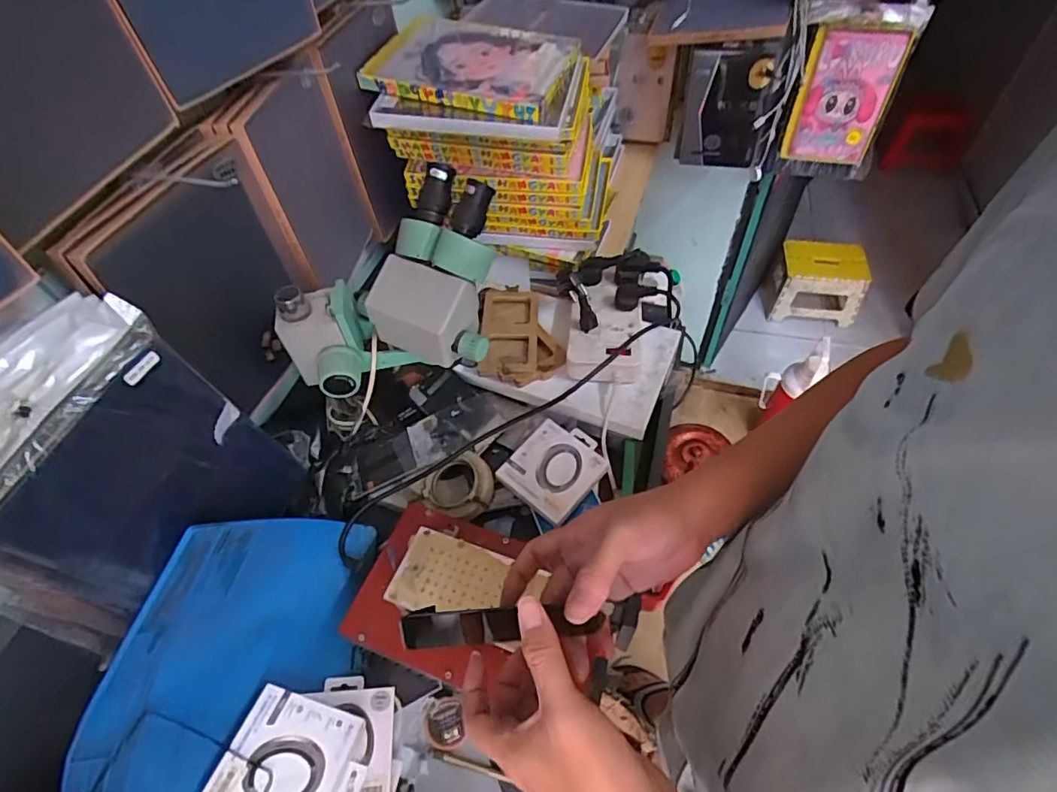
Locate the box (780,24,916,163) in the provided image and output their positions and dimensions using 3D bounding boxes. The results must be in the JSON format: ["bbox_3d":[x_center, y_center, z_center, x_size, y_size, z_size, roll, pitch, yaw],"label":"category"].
[{"bbox_3d":[0.579,-0.549,1.004,0.156,0.224,0.036,11,54,12],"label":"box"}]

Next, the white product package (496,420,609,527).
[{"bbox_3d":[0.035,0.087,0.696,0.106,0.016,0.123,36,63,27],"label":"white product package"}]

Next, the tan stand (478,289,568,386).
[{"bbox_3d":[-0.009,-0.090,0.792,0.119,0.034,0.163,-1,52,3],"label":"tan stand"}]

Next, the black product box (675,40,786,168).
[{"bbox_3d":[0.369,-0.544,1.019,0.164,0.215,0.053,17,55,16],"label":"black product box"}]

